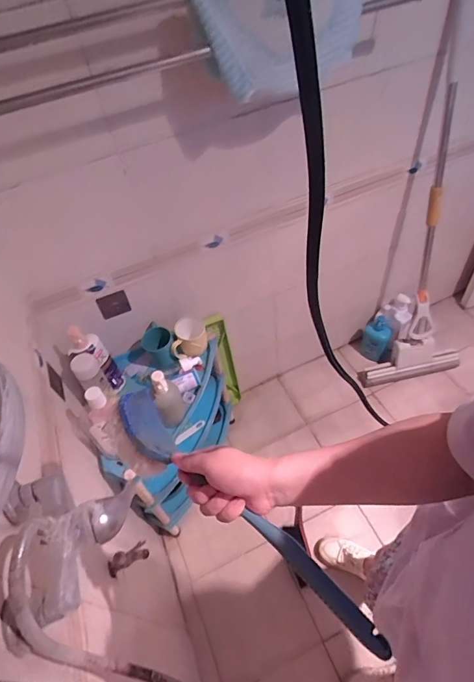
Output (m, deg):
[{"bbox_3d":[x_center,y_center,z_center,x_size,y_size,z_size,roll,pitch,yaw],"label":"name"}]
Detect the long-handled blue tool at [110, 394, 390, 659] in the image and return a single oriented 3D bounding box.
[{"bbox_3d":[0.003,0.178,0.427,0.353,0.048,0.076,31,64,19],"label":"long-handled blue tool"}]

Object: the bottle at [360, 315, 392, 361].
[{"bbox_3d":[0.564,-0.006,1.616,0.103,0.219,0.075,14,55,19],"label":"bottle"}]

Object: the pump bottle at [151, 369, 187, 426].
[{"bbox_3d":[-0.177,0.140,0.989,0.083,0.208,0.065,-30,53,-16],"label":"pump bottle"}]

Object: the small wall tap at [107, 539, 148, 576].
[{"bbox_3d":[-0.218,0.433,0.790,0.081,0.056,0.025,-30,53,-16],"label":"small wall tap"}]

